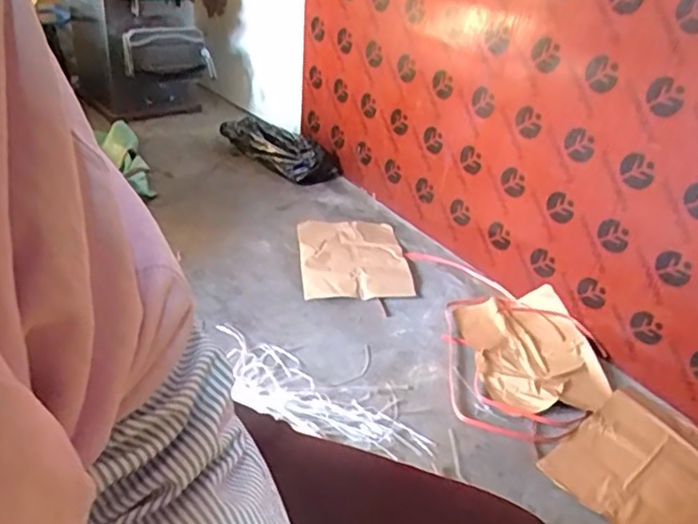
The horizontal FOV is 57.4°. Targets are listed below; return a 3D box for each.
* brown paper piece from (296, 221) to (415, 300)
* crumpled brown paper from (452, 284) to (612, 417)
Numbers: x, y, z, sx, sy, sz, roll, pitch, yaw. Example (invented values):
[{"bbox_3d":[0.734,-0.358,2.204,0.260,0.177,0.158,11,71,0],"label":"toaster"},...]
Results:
[{"bbox_3d":[0.009,-0.012,1.622,0.267,0.016,0.340,-1,33,-8],"label":"brown paper piece"},{"bbox_3d":[0.388,0.177,1.363,0.260,0.066,0.346,0,34,-11],"label":"crumpled brown paper"}]

